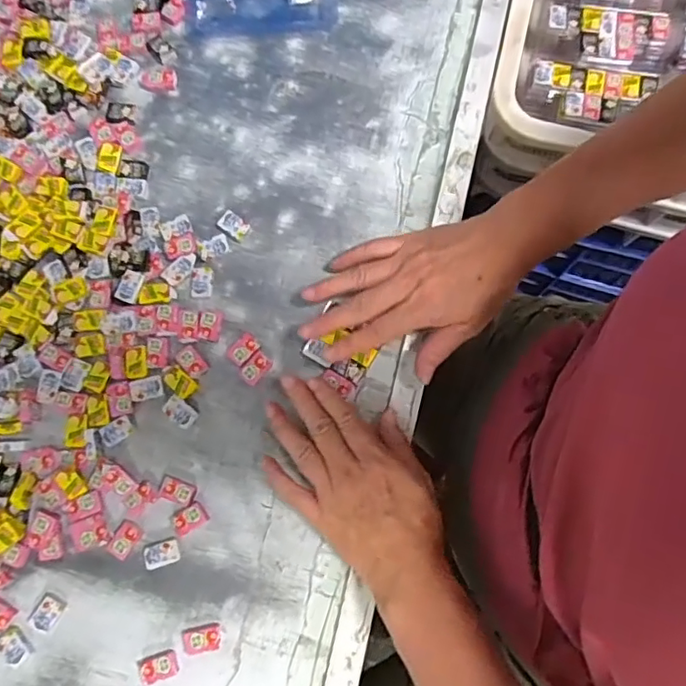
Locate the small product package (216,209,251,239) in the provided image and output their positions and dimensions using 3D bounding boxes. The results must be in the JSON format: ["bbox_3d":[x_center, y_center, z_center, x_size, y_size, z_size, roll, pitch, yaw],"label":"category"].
[{"bbox_3d":[-0.094,-0.102,0.492,0.027,0.008,0.017,35,81,7],"label":"small product package"}]

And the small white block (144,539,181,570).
[{"bbox_3d":[-0.141,0.164,0.442,0.027,0.008,0.019,-18,79,-3],"label":"small white block"}]

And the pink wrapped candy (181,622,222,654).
[{"bbox_3d":[-0.108,0.226,0.433,0.031,0.009,0.019,-9,79,-1],"label":"pink wrapped candy"}]

